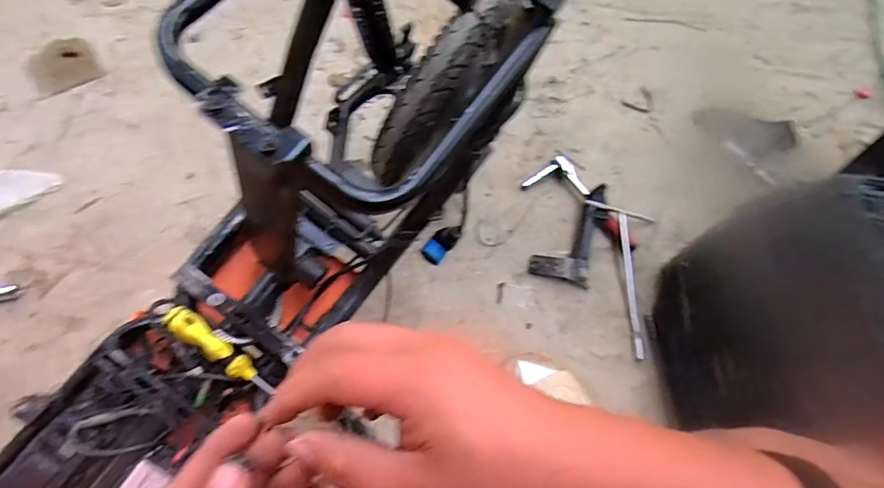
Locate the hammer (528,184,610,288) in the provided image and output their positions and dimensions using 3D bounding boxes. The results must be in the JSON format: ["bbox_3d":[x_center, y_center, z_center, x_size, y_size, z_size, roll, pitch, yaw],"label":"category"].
[{"bbox_3d":[0.251,-0.024,0.930,0.115,0.051,0.209,19,63,7],"label":"hammer"}]

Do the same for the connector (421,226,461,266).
[{"bbox_3d":[0.001,-0.003,0.591,0.024,0.068,0.030,0,59,-32],"label":"connector"}]

